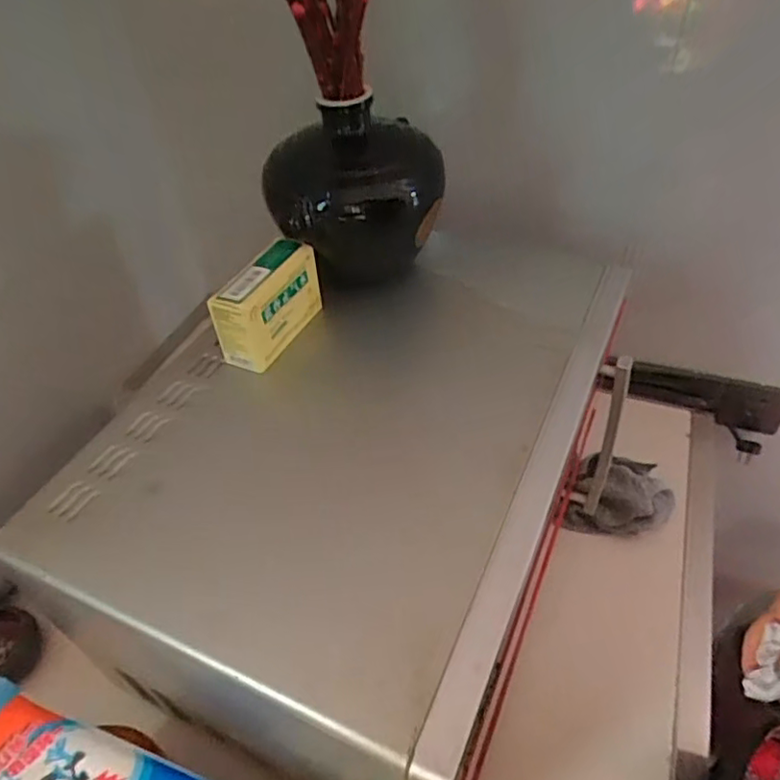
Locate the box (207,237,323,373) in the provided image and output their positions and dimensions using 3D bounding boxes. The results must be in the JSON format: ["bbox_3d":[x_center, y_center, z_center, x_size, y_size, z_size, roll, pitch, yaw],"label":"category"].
[{"bbox_3d":[-0.104,-0.077,0.538,0.049,0.069,0.106,19,50,22],"label":"box"}]

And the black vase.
[{"bbox_3d":[-0.025,-0.173,0.560,0.154,0.156,0.131,-2,45,2],"label":"black vase"}]

